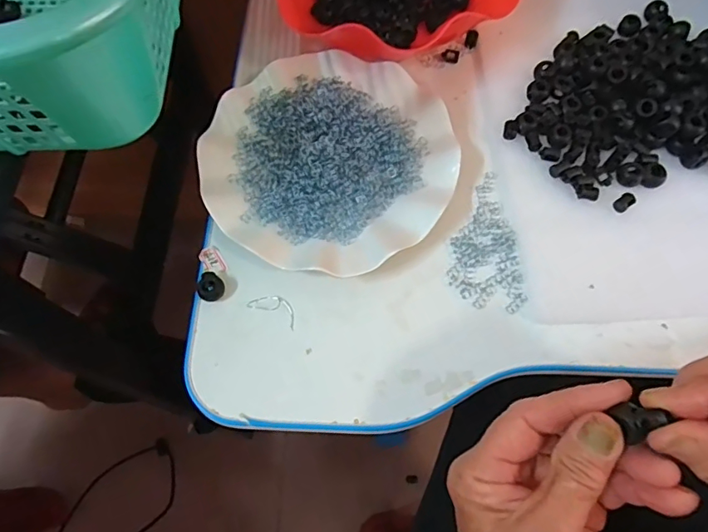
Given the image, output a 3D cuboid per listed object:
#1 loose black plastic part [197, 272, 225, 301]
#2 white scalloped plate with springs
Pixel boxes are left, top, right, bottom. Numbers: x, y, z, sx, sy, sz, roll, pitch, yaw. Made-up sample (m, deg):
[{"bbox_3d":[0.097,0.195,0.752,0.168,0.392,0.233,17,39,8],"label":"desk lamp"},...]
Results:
[{"bbox_3d":[-0.097,0.013,0.340,0.015,0.011,0.020,7,70,3],"label":"loose black plastic part"},{"bbox_3d":[-0.017,-0.079,0.368,0.178,0.020,0.175,0,70,0],"label":"white scalloped plate with springs"}]

